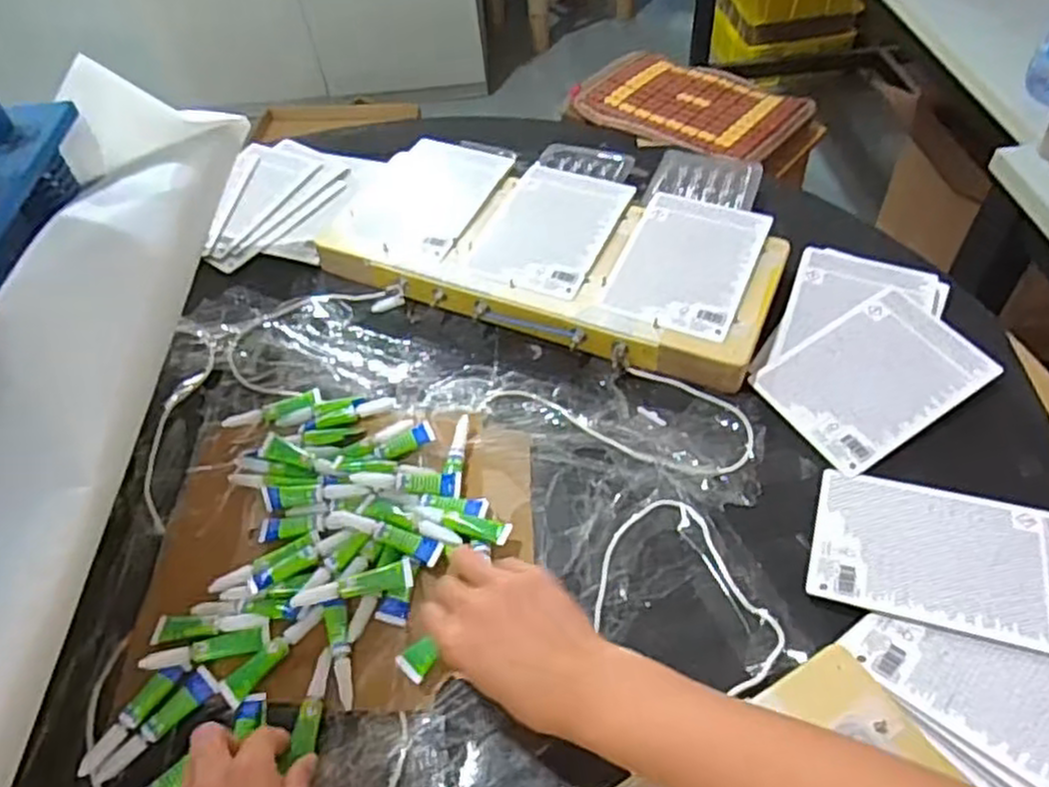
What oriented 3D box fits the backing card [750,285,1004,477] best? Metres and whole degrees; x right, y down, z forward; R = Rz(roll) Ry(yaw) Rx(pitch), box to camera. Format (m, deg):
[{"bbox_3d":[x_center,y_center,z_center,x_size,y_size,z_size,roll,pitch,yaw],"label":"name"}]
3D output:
[{"bbox_3d":[0.291,-0.016,0.608,0.171,0.008,0.115,-31,61,-12],"label":"backing card"}]

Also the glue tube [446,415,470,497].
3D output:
[{"bbox_3d":[-0.053,0.051,0.578,0.013,0.018,0.078,2,52,6],"label":"glue tube"}]

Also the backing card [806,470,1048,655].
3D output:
[{"bbox_3d":[0.293,0.109,0.507,0.169,0.006,0.121,10,46,22],"label":"backing card"}]

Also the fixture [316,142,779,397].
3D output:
[{"bbox_3d":[0.022,-0.142,0.716,0.434,0.047,0.204,19,55,18],"label":"fixture"}]

